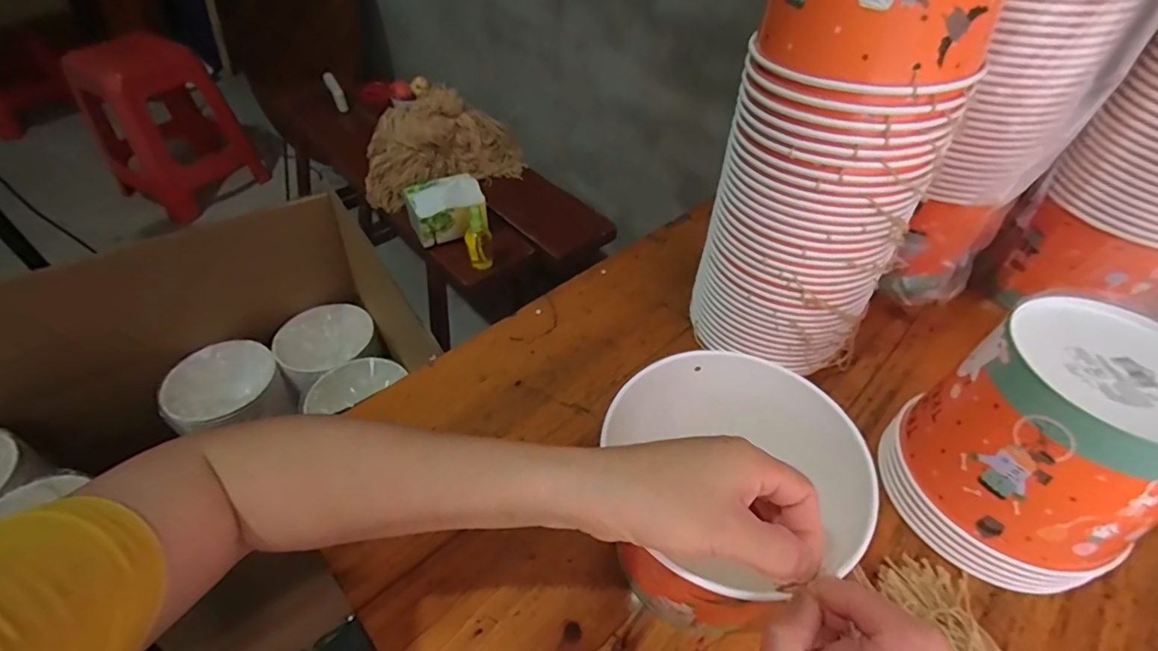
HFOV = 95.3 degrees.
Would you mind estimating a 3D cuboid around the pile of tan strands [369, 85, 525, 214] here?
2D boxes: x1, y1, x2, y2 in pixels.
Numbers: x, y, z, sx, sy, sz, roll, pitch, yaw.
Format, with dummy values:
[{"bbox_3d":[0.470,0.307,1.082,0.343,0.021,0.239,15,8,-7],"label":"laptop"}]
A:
[{"bbox_3d":[-0.291,-0.380,1.130,0.353,0.178,0.132,-20,51,-21],"label":"pile of tan strands"}]

